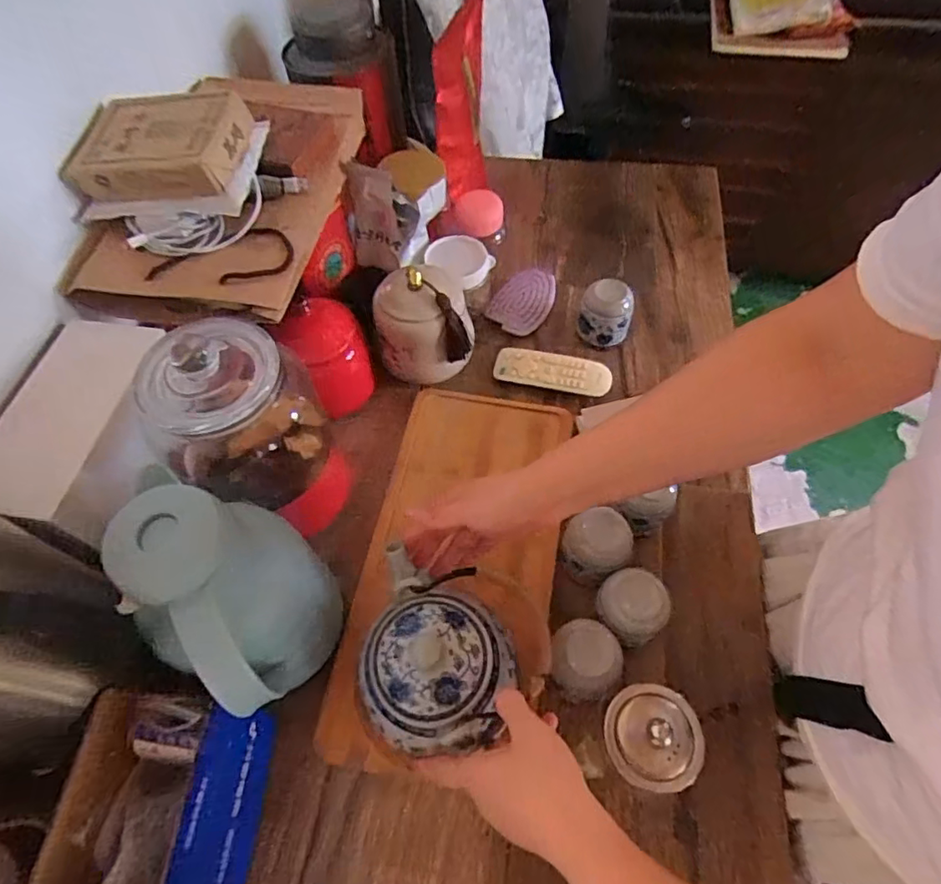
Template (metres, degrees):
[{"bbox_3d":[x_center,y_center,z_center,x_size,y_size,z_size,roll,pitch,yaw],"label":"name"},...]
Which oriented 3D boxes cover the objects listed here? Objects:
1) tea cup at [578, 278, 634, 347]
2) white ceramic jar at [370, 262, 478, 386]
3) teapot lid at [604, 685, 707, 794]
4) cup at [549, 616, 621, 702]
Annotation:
[{"bbox_3d":[0.174,-0.162,0.733,0.065,0.077,0.055,15,61,11],"label":"tea cup"},{"bbox_3d":[-0.058,-0.147,0.677,0.112,0.111,0.111,-9,60,-3],"label":"white ceramic jar"},{"bbox_3d":[0.144,0.226,0.438,0.074,0.026,0.073,-1,59,2],"label":"teapot lid"},{"bbox_3d":[0.101,0.193,0.505,0.059,0.040,0.064,-1,59,2],"label":"cup"}]

